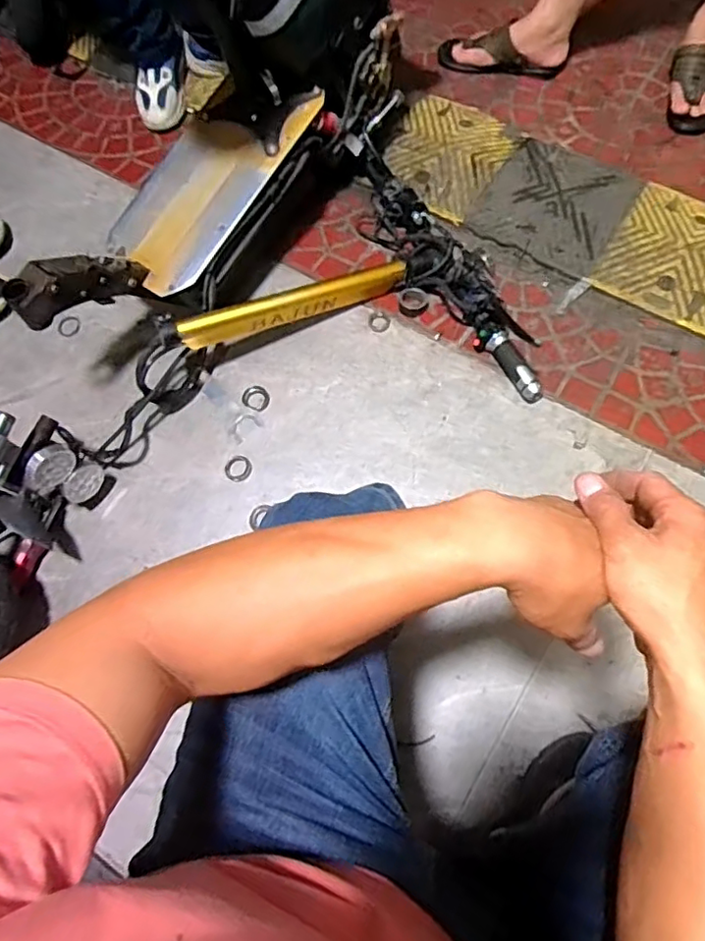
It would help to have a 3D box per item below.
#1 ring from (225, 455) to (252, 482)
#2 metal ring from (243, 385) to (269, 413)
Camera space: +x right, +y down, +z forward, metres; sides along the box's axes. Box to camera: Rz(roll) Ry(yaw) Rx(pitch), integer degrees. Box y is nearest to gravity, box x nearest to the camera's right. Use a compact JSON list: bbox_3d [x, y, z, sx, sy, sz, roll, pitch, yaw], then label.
[{"bbox_3d":[-0.189,-0.003,0.986,0.046,0.012,0.043,-2,72,5],"label":"ring"},{"bbox_3d":[-0.166,-0.125,1.018,0.046,0.009,0.042,-1,67,3],"label":"metal ring"}]

